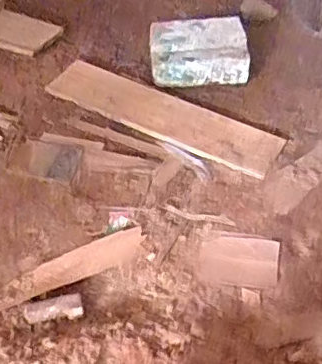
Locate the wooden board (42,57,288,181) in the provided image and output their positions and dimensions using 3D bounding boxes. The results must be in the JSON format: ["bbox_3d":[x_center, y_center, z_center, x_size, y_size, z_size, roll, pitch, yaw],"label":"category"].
[{"bbox_3d":[0.003,-0.117,0.941,0.402,0.013,0.106,24,51,18],"label":"wooden board"}]

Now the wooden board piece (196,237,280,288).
[{"bbox_3d":[0.105,0.105,0.763,0.107,0.006,0.072,6,47,2],"label":"wooden board piece"}]

